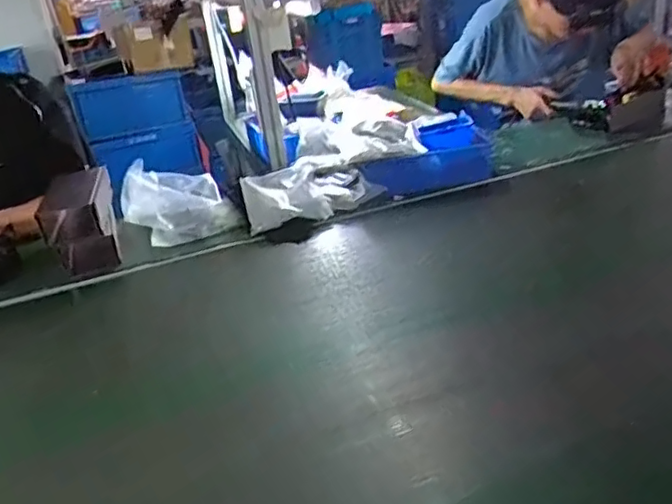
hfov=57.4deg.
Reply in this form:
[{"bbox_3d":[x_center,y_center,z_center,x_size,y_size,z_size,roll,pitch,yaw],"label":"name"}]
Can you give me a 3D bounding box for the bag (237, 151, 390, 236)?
[{"bbox_3d":[-0.062,-0.138,1.299,0.278,0.078,0.169,-15,28,-15],"label":"bag"}]

